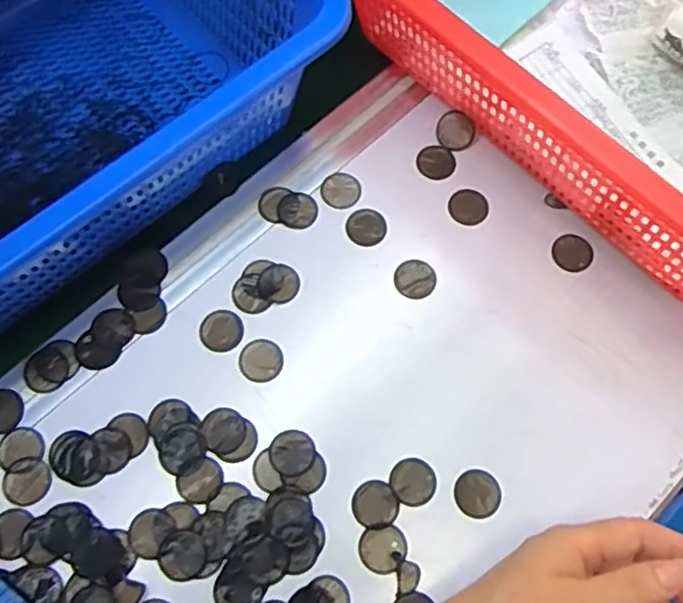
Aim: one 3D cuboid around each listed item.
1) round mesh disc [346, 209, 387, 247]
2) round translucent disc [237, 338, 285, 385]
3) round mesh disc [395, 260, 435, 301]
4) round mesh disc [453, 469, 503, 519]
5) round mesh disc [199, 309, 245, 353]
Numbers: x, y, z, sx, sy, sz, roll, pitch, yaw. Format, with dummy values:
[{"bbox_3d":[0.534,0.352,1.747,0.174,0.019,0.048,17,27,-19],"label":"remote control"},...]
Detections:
[{"bbox_3d":[0.017,-0.052,0.458,0.027,0.004,0.028,0,70,-1],"label":"round mesh disc"},{"bbox_3d":[-0.052,0.038,0.425,0.027,0.004,0.028,0,70,-1],"label":"round translucent disc"},{"bbox_3d":[0.050,-0.016,0.447,0.027,0.004,0.028,0,70,-1],"label":"round mesh disc"},{"bbox_3d":[0.083,0.116,0.400,0.028,0.004,0.027,0,70,-1],"label":"round mesh disc"},{"bbox_3d":[-0.078,0.019,0.431,0.027,0.004,0.028,0,70,-1],"label":"round mesh disc"}]

